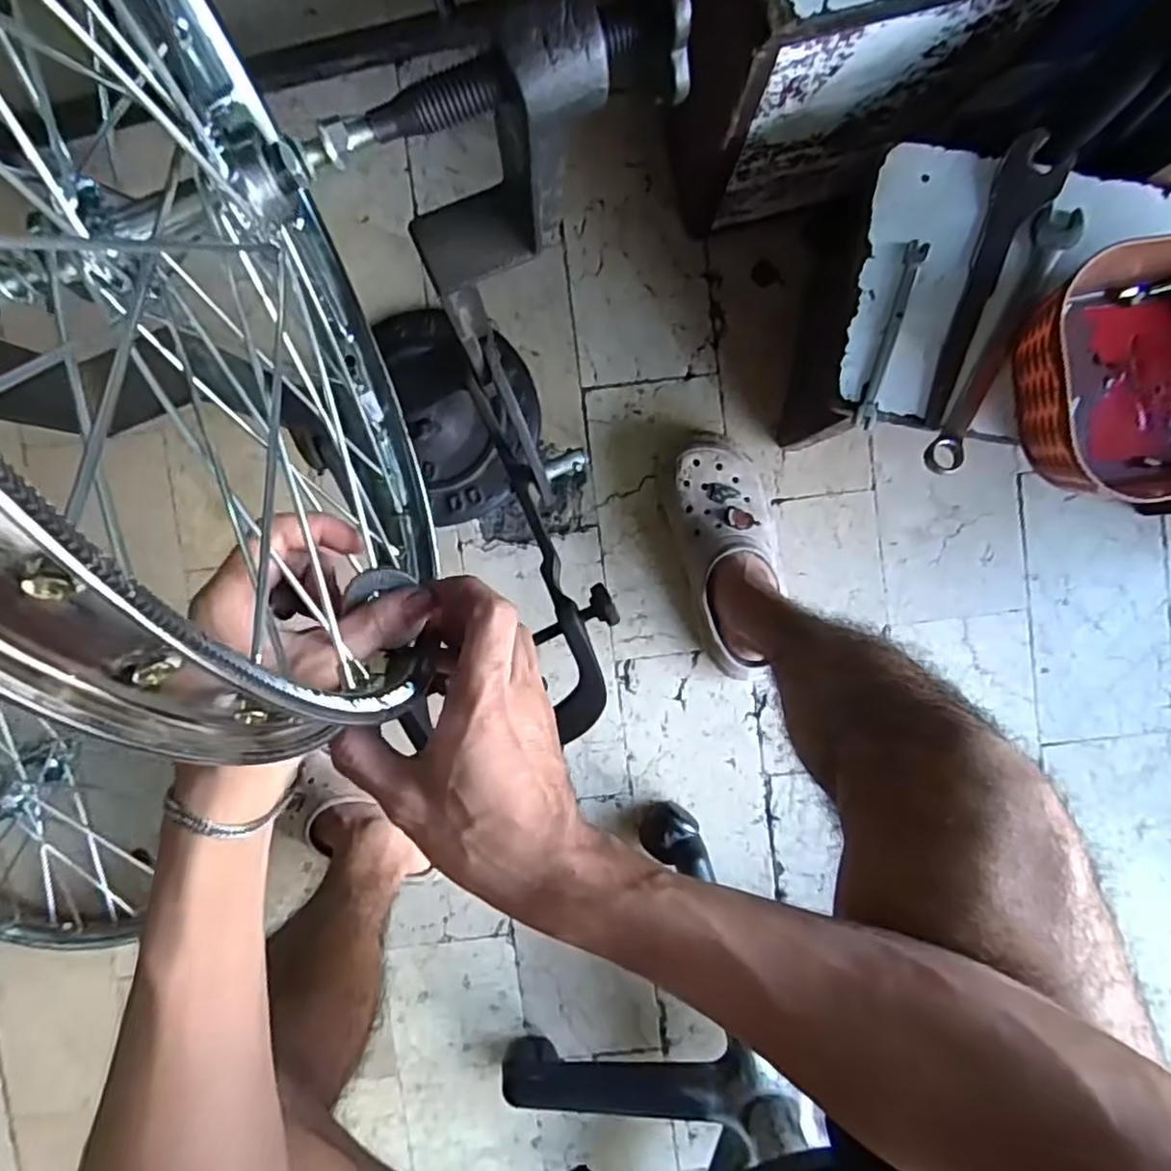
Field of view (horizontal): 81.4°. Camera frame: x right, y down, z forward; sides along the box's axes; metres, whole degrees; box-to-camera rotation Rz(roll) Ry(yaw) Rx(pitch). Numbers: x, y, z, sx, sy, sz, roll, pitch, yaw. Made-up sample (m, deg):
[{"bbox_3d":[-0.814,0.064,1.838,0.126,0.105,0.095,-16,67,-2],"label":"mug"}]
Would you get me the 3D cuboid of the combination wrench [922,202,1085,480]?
[{"bbox_3d":[0.301,-0.175,0.492,0.030,0.008,0.201,24,93,-2],"label":"combination wrench"}]

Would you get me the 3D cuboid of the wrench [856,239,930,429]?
[{"bbox_3d":[0.222,-0.181,0.492,0.015,0.005,0.133,15,94,-1],"label":"wrench"}]

